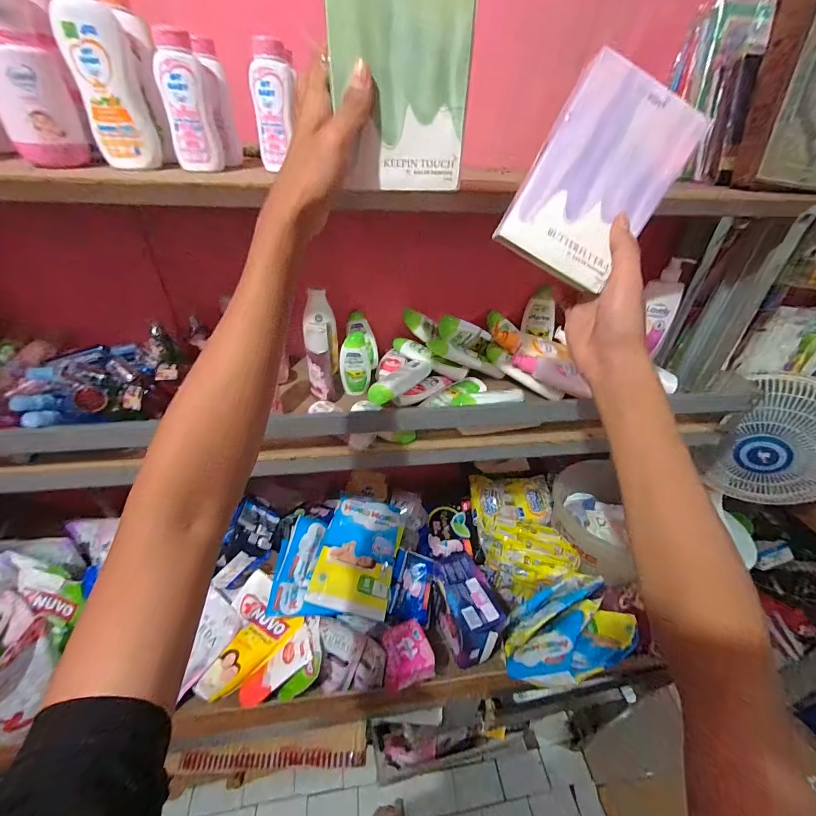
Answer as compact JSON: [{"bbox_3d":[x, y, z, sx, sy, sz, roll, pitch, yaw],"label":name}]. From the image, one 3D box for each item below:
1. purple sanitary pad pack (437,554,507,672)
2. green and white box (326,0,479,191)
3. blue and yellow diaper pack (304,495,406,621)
[{"bbox_3d":[0.116,0.393,0.742,0.098,0.101,0.171,-9,37,-17],"label":"purple sanitary pad pack"},{"bbox_3d":[-0.004,-0.254,0.288,0.105,0.146,0.012,1,35,-3],"label":"green and white box"},{"bbox_3d":[-0.092,0.269,0.721,0.141,0.051,0.224,7,36,6],"label":"blue and yellow diaper pack"}]

